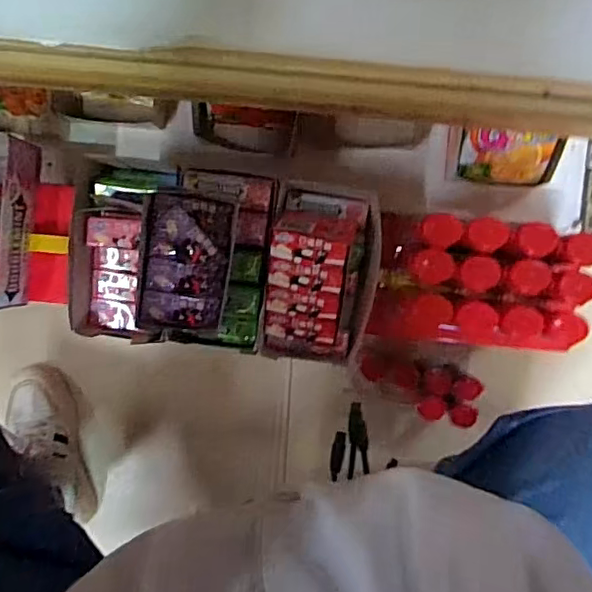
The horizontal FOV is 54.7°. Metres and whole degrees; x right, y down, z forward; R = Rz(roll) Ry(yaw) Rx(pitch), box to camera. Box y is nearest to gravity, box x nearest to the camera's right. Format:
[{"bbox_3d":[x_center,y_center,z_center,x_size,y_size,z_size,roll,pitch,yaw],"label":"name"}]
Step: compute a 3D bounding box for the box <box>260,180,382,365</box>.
[{"bbox_3d":[0.024,-0.020,0.530,0.097,0.086,0.163,7,95,1],"label":"box"}]

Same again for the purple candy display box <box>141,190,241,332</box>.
[{"bbox_3d":[-0.091,-0.029,0.503,0.071,0.044,0.118,6,95,1],"label":"purple candy display box"}]

